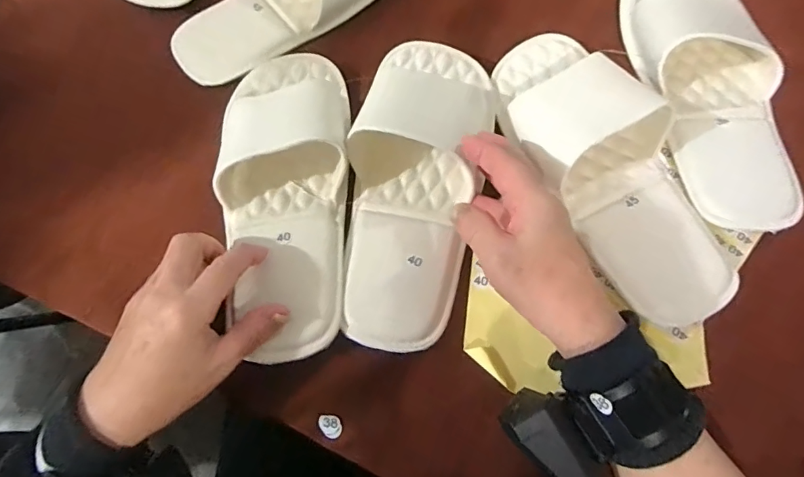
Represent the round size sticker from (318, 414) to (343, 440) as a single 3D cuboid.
[{"bbox_3d":[-0.049,0.129,0.330,0.014,0.004,0.017,-22,76,-3],"label":"round size sticker"}]

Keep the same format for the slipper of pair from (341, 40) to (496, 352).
[{"bbox_3d":[0.009,-0.047,0.373,0.104,0.064,0.256,7,71,4],"label":"slipper of pair"}]

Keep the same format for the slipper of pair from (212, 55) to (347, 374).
[{"bbox_3d":[-0.090,-0.043,0.370,0.100,0.052,0.262,-6,72,-1],"label":"slipper of pair"}]

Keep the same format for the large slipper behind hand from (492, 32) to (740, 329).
[{"bbox_3d":[0.159,-0.063,0.367,0.106,0.059,0.262,-28,71,-8],"label":"large slipper behind hand"}]

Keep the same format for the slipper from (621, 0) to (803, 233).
[{"bbox_3d":[0.254,-0.132,0.397,0.111,0.051,0.254,2,70,2],"label":"slipper"}]

